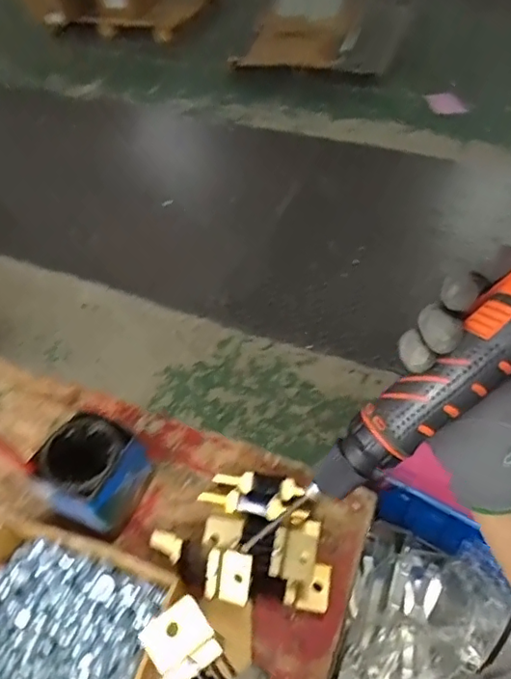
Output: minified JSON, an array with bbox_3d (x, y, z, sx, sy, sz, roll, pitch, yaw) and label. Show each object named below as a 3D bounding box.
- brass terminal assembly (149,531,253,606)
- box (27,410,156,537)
[{"bbox_3d":[-0.058,0.240,0.576,0.114,0.022,0.050,13,94,19],"label":"brass terminal assembly"},{"bbox_3d":[-0.186,0.151,0.632,0.102,0.086,0.106,23,56,21],"label":"box"}]

